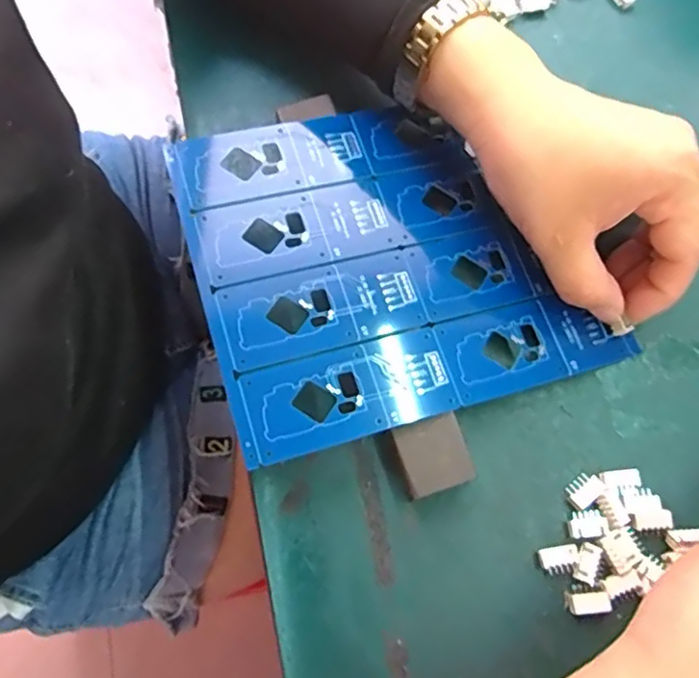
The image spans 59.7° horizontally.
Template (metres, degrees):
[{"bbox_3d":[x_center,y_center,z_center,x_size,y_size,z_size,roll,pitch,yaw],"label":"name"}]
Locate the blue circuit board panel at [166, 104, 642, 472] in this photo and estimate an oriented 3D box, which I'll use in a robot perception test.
[{"bbox_3d":[0.015,-0.040,0.286,0.169,0.004,0.158,-15,71,-15],"label":"blue circuit board panel"}]

